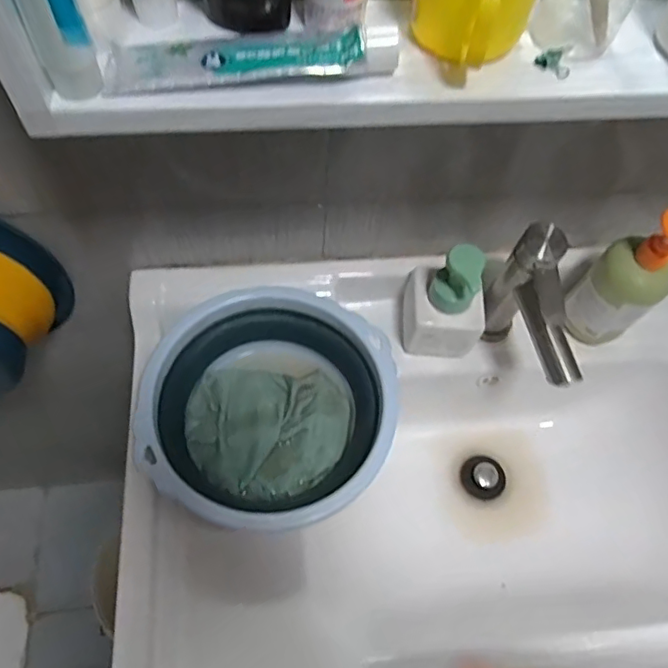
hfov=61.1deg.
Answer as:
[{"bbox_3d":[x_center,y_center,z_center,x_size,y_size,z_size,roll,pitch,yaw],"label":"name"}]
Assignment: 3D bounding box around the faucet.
[{"bbox_3d":[0.195,-0.006,0.565,0.044,0.168,0.135,-6,62,-7],"label":"faucet"}]

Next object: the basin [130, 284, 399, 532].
[{"bbox_3d":[-0.055,0.076,0.555,0.213,0.080,0.219,2,62,-3],"label":"basin"}]

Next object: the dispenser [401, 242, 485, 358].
[{"bbox_3d":[0.117,-0.039,0.595,0.079,0.146,0.079,-2,62,-5],"label":"dispenser"}]

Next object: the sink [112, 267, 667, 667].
[{"bbox_3d":[0.194,0.154,0.616,0.774,0.227,0.423,-3,62,-5],"label":"sink"}]

